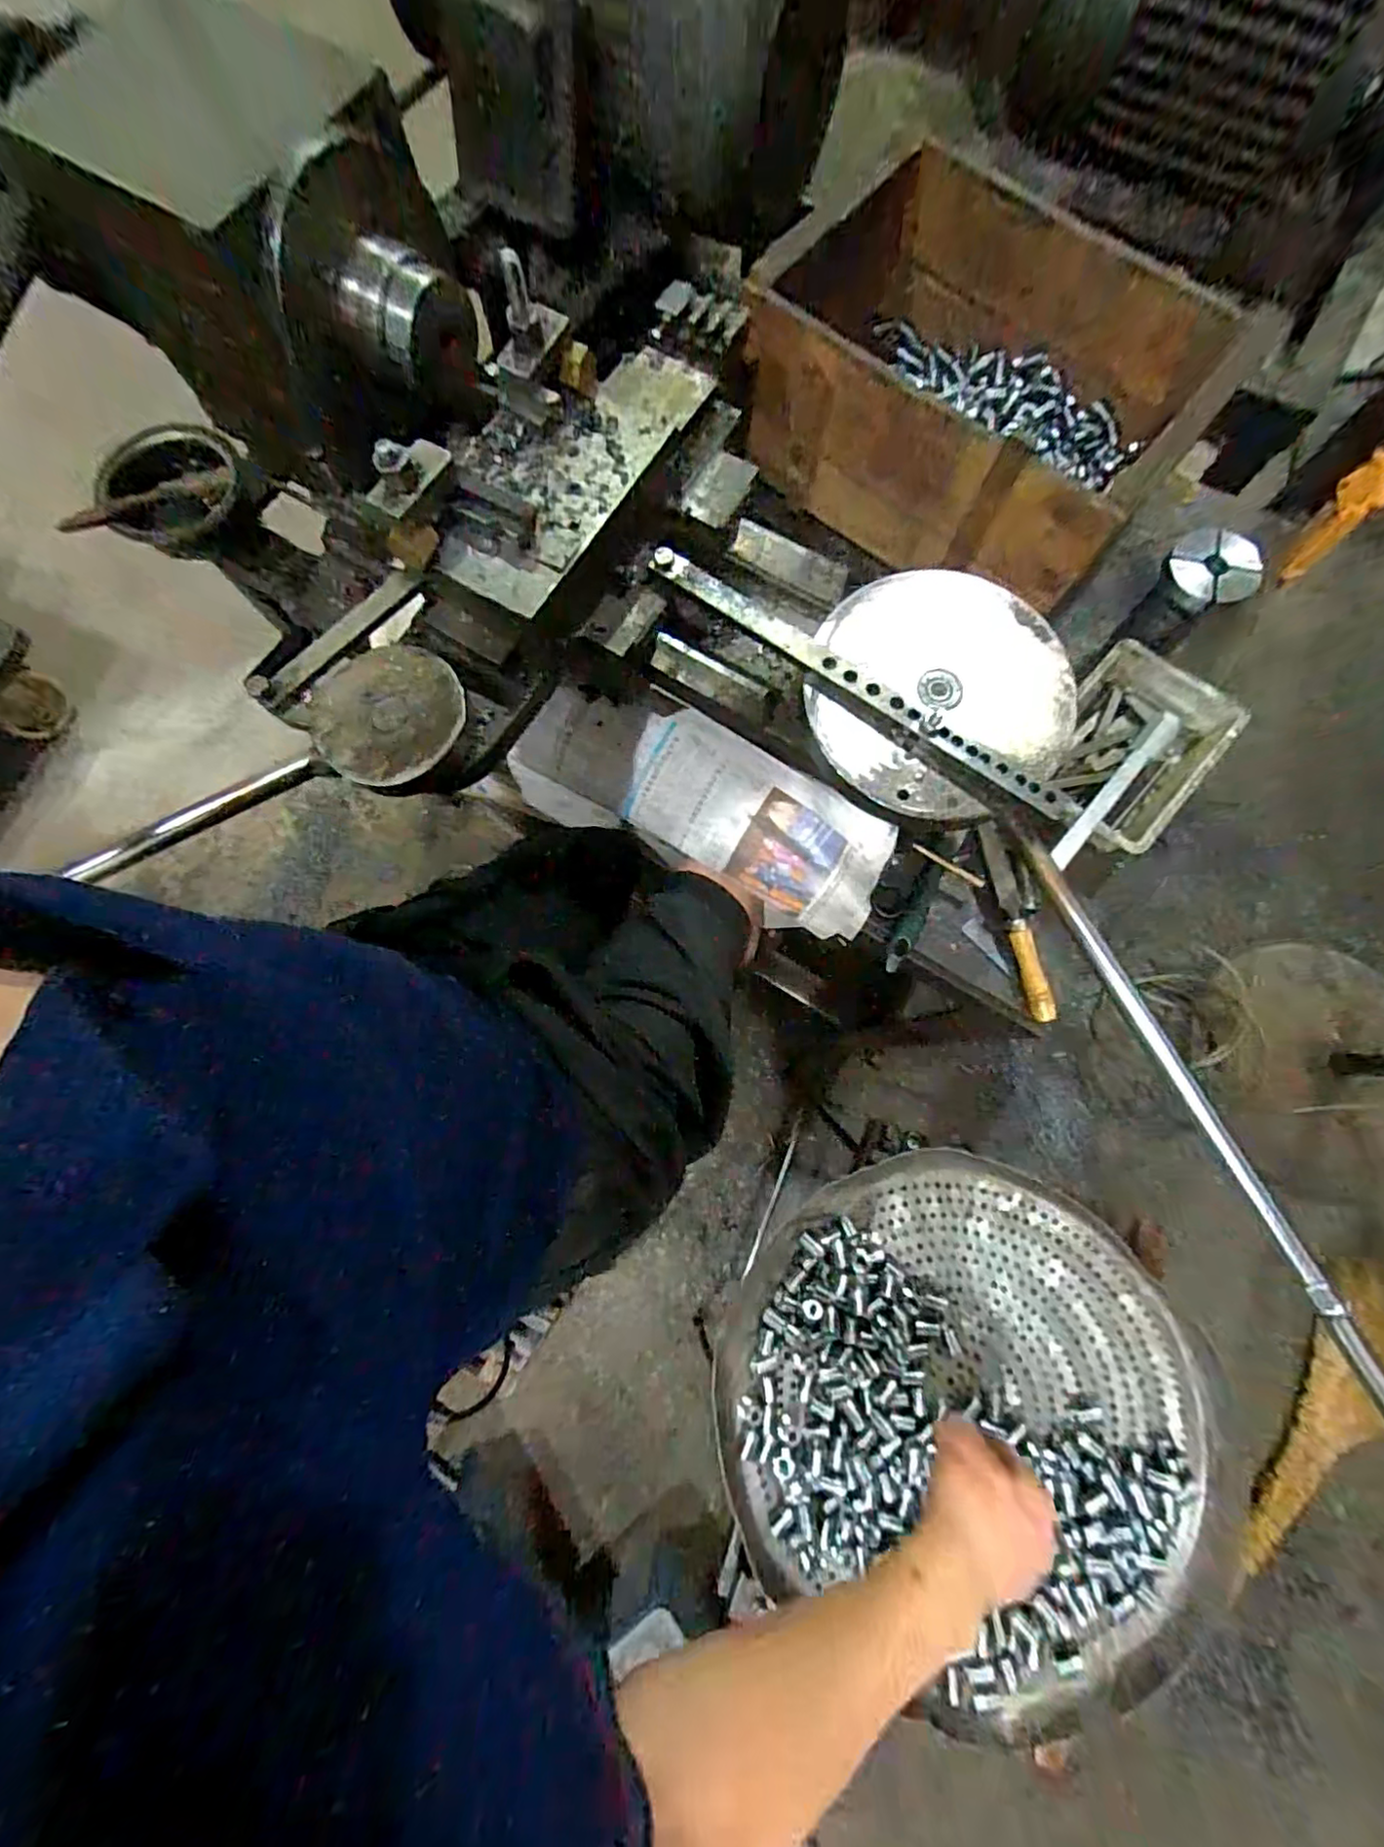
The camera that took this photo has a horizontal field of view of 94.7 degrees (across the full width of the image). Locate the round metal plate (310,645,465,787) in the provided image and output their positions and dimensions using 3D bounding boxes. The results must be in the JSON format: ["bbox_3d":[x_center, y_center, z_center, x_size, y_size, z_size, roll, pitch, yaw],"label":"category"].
[{"bbox_3d":[-0.201,-0.139,0.420,0.099,0.013,0.095,0,77,0],"label":"round metal plate"}]

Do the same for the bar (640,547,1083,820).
[{"bbox_3d":[0.111,-0.165,0.437,0.331,0.013,0.023,37,80,8],"label":"bar"}]

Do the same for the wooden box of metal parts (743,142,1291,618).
[{"bbox_3d":[0.236,-0.465,0.553,0.320,0.158,0.285,32,79,7],"label":"wooden box of metal parts"}]

